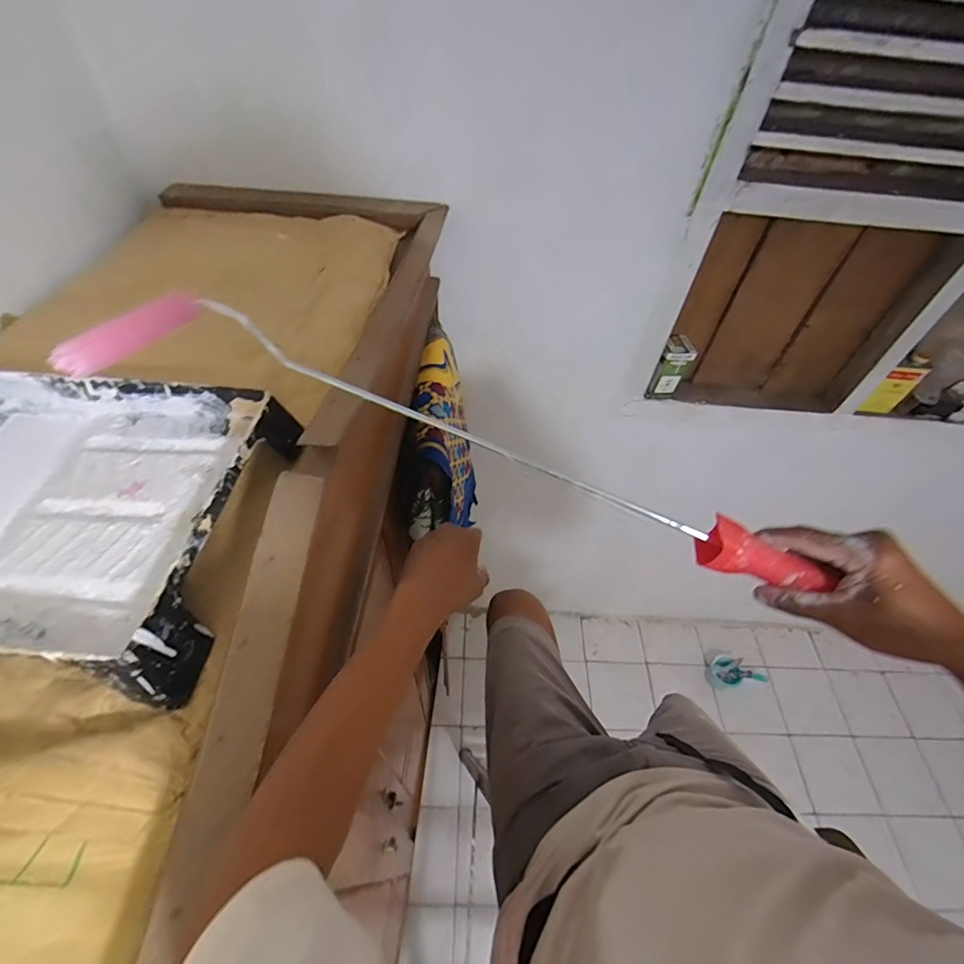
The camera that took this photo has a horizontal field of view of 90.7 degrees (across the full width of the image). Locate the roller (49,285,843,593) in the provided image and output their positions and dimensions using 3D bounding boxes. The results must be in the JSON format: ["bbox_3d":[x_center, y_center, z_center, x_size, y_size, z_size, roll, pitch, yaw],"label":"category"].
[{"bbox_3d":[-0.010,-0.026,0.345,0.532,0.028,0.122,21,54,0],"label":"roller"}]

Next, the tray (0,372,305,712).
[{"bbox_3d":[-0.403,0.024,0.455,0.361,0.067,0.294,5,52,2],"label":"tray"}]

